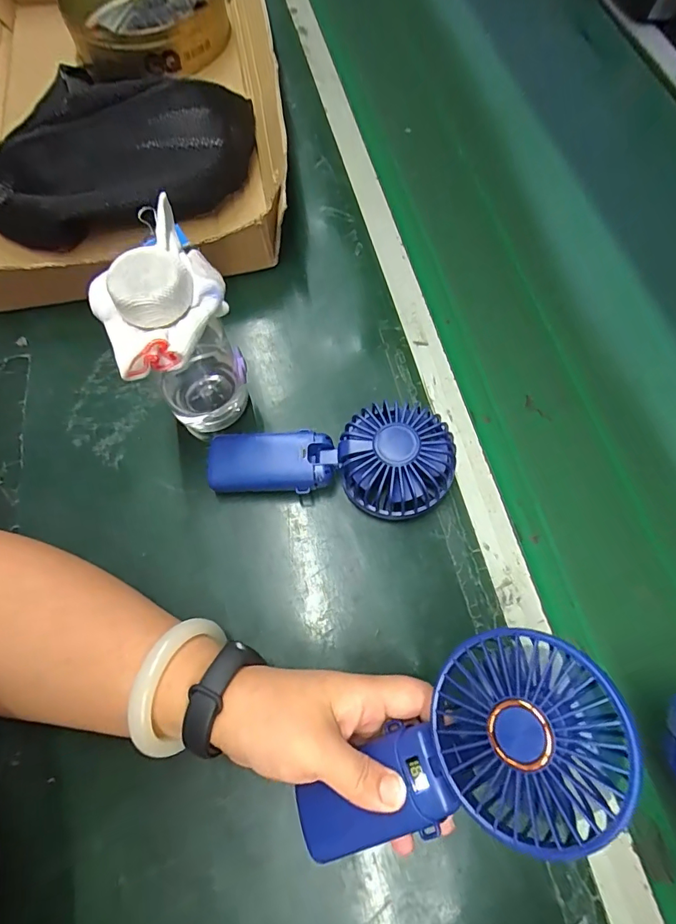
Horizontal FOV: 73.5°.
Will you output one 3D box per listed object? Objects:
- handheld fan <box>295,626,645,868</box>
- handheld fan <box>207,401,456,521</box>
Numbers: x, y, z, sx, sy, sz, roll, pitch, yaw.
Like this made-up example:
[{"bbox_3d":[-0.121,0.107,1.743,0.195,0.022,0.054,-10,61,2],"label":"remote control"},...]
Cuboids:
[{"bbox_3d":[0.052,0.151,0.229,0.174,0.050,0.079,-36,71,15],"label":"handheld fan"},{"bbox_3d":[-0.006,-0.003,0.343,0.178,0.051,0.075,5,69,1],"label":"handheld fan"}]

